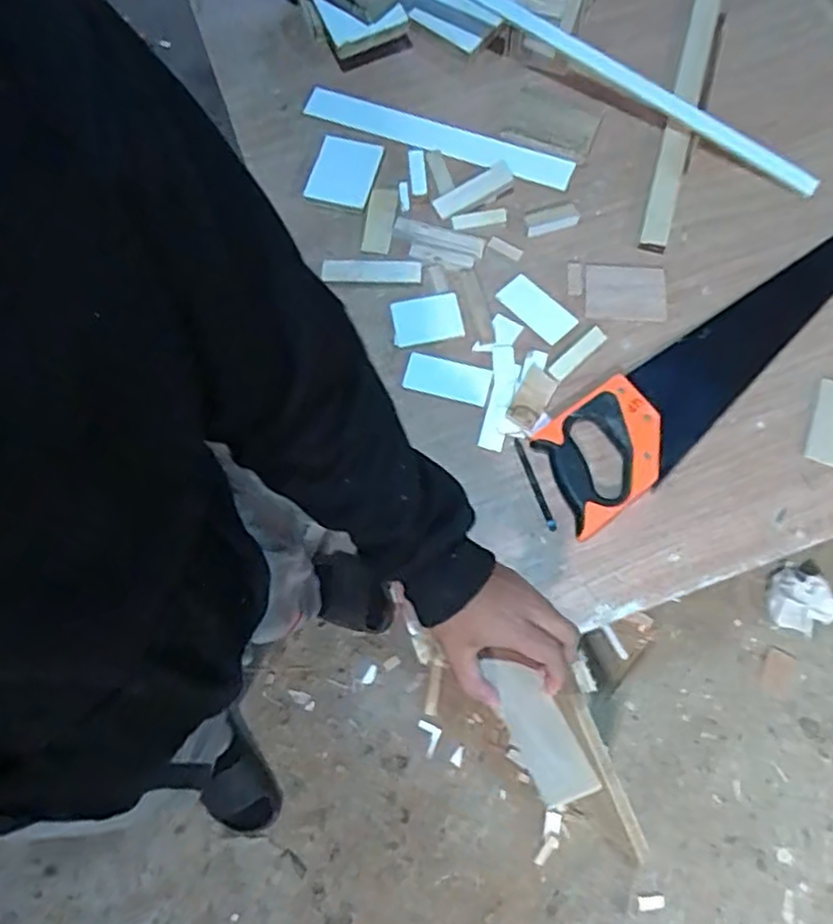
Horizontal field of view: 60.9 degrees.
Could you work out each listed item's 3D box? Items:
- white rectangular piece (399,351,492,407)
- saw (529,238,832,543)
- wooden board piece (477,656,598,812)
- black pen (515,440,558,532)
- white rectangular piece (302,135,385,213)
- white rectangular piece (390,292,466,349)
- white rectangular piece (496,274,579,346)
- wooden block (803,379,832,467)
[{"bbox_3d":[0.034,-0.090,0.761,0.091,0.004,0.045,13,72,5],"label":"white rectangular piece"},{"bbox_3d":[0.338,-0.119,0.756,0.509,0.024,0.112,-36,74,-11],"label":"saw"},{"bbox_3d":[0.092,0.204,0.548,0.044,0.011,0.117,-25,52,-7],"label":"wooden board piece"},{"bbox_3d":[0.120,0.024,0.721,0.010,0.005,0.100,-21,73,-5],"label":"black pen"},{"bbox_3d":[-0.091,-0.345,0.853,0.081,0.018,0.100,13,71,5],"label":"white rectangular piece"},{"bbox_3d":[0.011,-0.158,0.784,0.075,0.007,0.056,-11,71,-3],"label":"white rectangular piece"},{"bbox_3d":[0.133,-0.170,0.785,0.044,0.004,0.087,-41,75,-12],"label":"white rectangular piece"},{"bbox_3d":[0.433,-0.041,0.733,0.043,0.009,0.096,21,72,8],"label":"wooden block"}]

